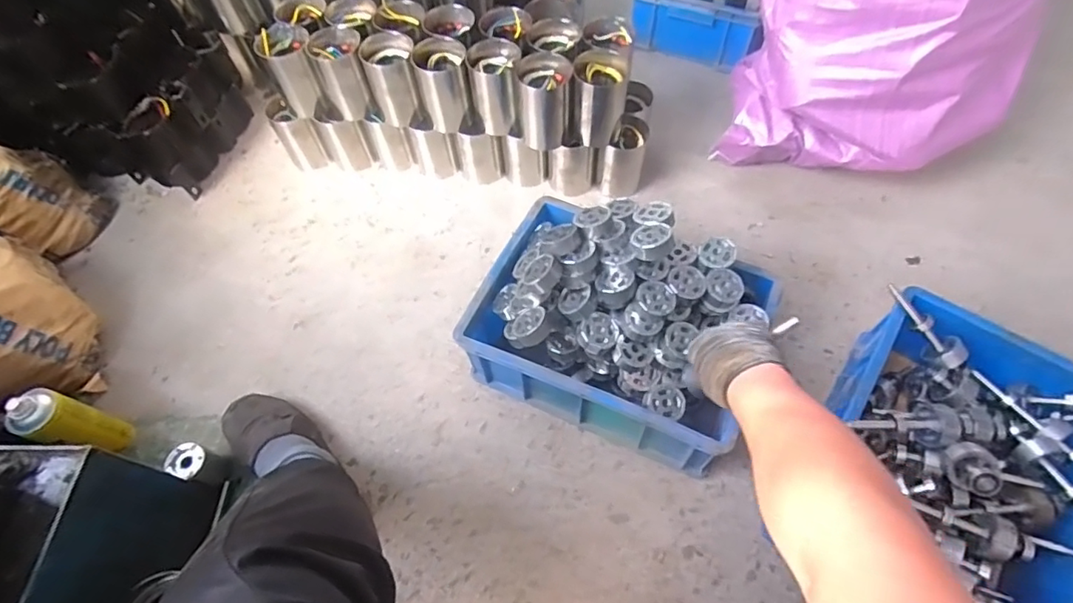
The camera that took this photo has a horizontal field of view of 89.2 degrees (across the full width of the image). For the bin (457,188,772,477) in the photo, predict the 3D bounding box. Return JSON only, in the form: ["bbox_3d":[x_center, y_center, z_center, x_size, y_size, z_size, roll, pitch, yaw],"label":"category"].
[{"bbox_3d":[0.117,0.020,0.791,0.393,0.251,0.283,21,65,13],"label":"bin"}]

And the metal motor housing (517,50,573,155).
[{"bbox_3d":[0.014,-0.346,0.953,0.089,0.145,0.075,-3,60,1],"label":"metal motor housing"}]

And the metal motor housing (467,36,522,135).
[{"bbox_3d":[-0.069,-0.378,0.958,0.086,0.134,0.099,-5,60,0],"label":"metal motor housing"}]

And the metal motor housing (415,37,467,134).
[{"bbox_3d":[-0.164,-0.388,0.982,0.090,0.135,0.078,-7,61,-1],"label":"metal motor housing"}]

